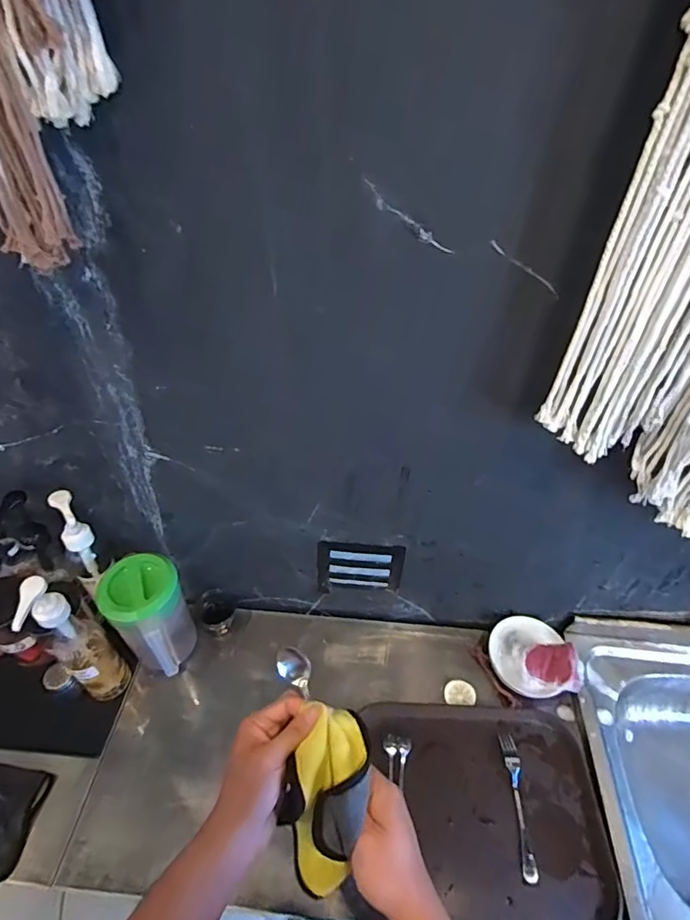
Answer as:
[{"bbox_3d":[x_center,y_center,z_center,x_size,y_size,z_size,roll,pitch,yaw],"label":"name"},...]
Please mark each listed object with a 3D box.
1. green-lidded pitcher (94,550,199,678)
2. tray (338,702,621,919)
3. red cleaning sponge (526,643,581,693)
[{"bbox_3d":[-0.336,0.287,0.865,0.124,0.219,0.141,-31,53,-29],"label":"green-lidded pitcher"},{"bbox_3d":[0.209,0.550,0.769,0.373,0.034,0.299,2,45,1],"label":"tray"},{"bbox_3d":[0.374,0.373,0.870,0.085,0.011,0.079,-12,45,21],"label":"red cleaning sponge"}]

